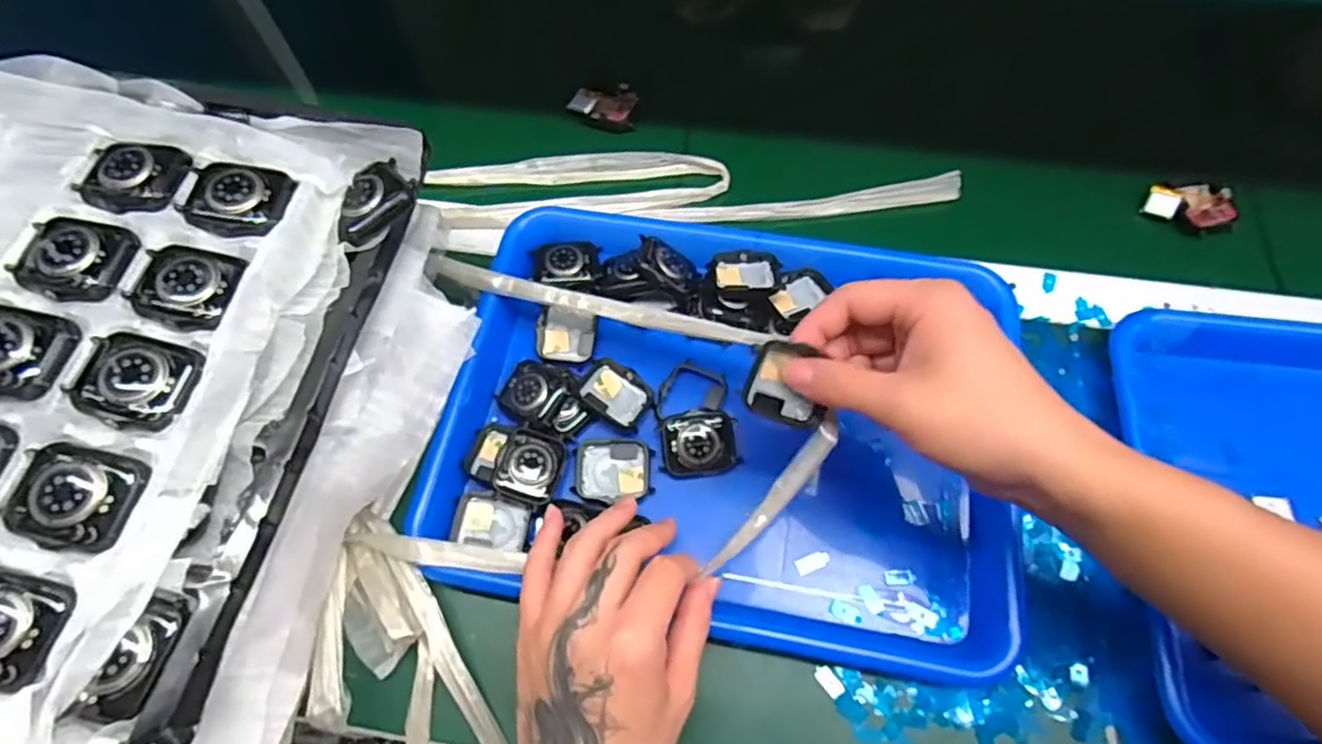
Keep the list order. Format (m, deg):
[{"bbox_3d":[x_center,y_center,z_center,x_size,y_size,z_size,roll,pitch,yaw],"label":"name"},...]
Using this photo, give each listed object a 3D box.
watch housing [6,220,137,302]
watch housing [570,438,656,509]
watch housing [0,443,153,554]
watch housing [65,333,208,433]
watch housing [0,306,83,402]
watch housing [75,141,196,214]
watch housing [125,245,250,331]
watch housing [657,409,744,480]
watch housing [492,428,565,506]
[{"bbox_3d":[-0.259,-0.050,0.296,0.044,0.008,0.037,5,67,4],"label":"watch housing"},{"bbox_3d":[-0.028,0.060,0.403,0.046,0.006,0.039,-1,67,2],"label":"watch housing"},{"bbox_3d":[-0.227,0.047,0.259,0.048,0.009,0.037,13,68,8],"label":"watch housing"},{"bbox_3d":[-0.218,0.004,0.279,0.043,0.010,0.038,11,68,7],"label":"watch housing"},{"bbox_3d":[-0.270,-0.009,0.278,0.051,0.007,0.037,9,68,6],"label":"watch housing"},{"bbox_3d":[-0.253,-0.094,0.321,0.046,0.010,0.039,6,67,5],"label":"watch housing"},{"bbox_3d":[-0.210,-0.038,0.297,0.044,0.006,0.038,12,68,7],"label":"watch housing"},{"bbox_3d":[0.023,0.043,0.403,0.047,0.012,0.036,-8,67,-1],"label":"watch housing"},{"bbox_3d":[-0.078,0.055,0.396,0.035,0.015,0.041,13,68,8],"label":"watch housing"}]

